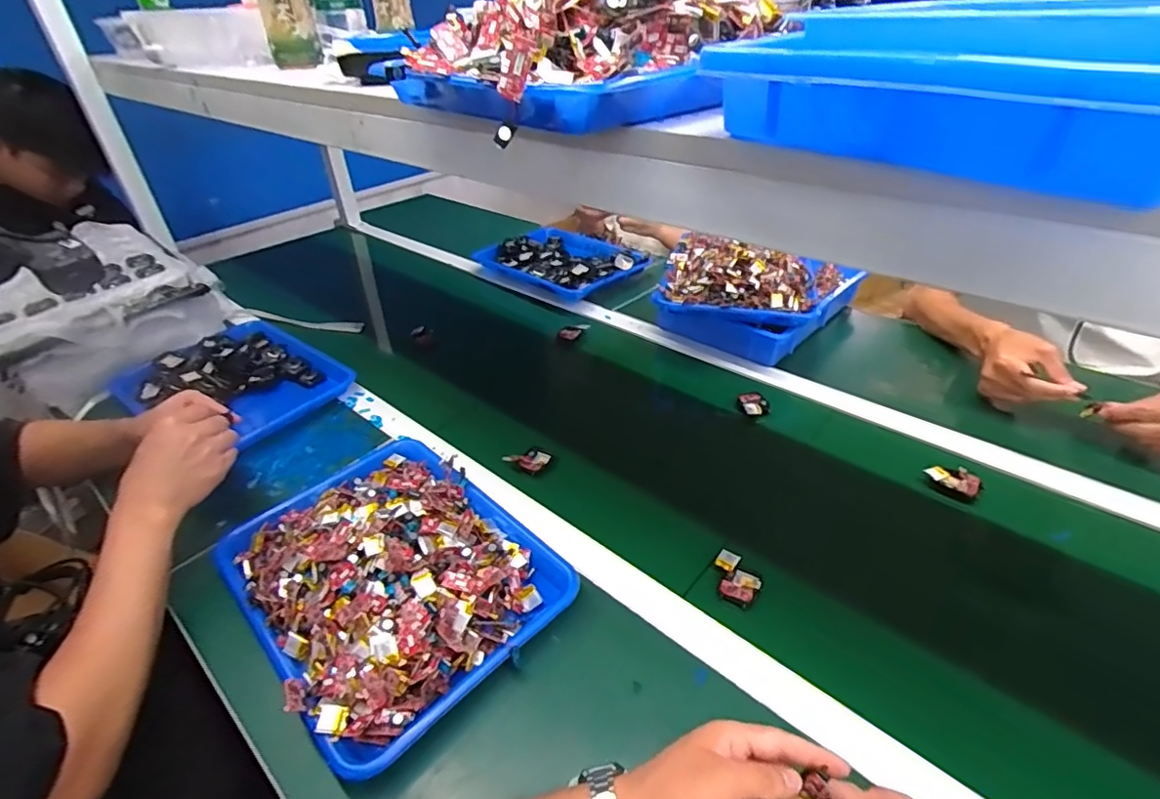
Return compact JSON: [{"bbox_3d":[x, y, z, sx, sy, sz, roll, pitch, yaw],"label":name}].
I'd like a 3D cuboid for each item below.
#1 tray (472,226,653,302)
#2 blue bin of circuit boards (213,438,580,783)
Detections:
[{"bbox_3d":[-0.034,-0.302,1.216,0.264,0.054,0.317,-29,43,-32],"label":"tray"},{"bbox_3d":[-0.198,0.157,0.573,0.338,0.066,0.257,29,46,36],"label":"blue bin of circuit boards"}]

